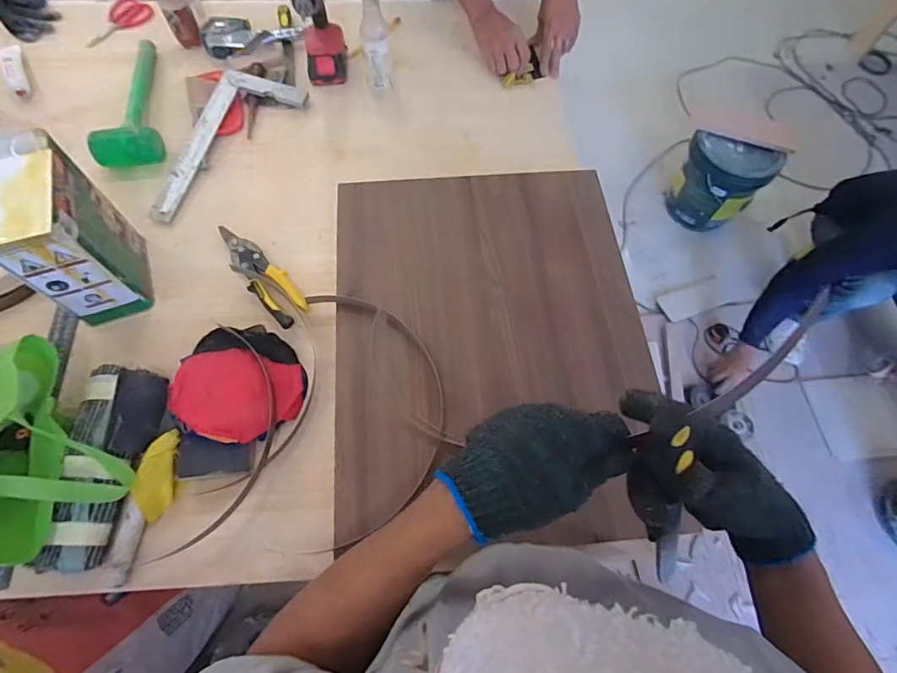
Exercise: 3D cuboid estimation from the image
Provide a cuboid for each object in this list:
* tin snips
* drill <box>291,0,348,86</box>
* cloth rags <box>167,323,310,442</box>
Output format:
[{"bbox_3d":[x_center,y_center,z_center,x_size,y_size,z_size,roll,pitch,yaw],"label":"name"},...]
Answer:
[{"bbox_3d":[-0.307,-0.106,0.758,0.057,0.019,0.228,-41,73,-18],"label":"tin snips"},{"bbox_3d":[-0.234,-0.574,0.877,0.086,0.209,0.166,-13,67,-8],"label":"drill"},{"bbox_3d":[-0.304,0.063,0.680,0.168,0.025,0.176,-33,71,-15],"label":"cloth rags"}]

